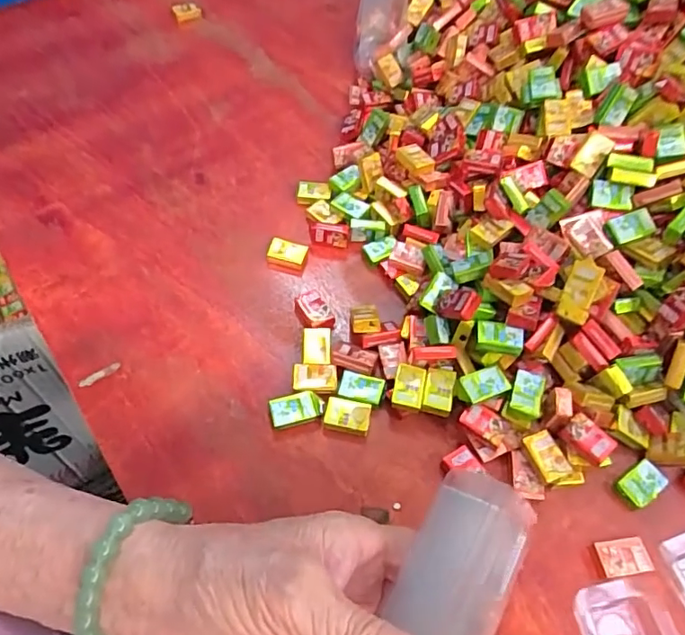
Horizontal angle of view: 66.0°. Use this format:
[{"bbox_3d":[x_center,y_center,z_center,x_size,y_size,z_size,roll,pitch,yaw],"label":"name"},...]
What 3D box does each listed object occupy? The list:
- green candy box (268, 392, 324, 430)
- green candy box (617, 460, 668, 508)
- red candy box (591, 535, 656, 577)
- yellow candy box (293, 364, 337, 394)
[{"bbox_3d":[-0.026,0.052,0.301,0.029,0.006,0.017,-13,59,-10],"label":"green candy box"},{"bbox_3d":[0.163,0.091,0.287,0.025,0.006,0.017,-29,63,-19],"label":"green candy box"},{"bbox_3d":[0.141,0.121,0.266,0.026,0.005,0.017,-6,58,-5],"label":"red candy box"},{"bbox_3d":[-0.016,0.035,0.310,0.026,0.004,0.018,6,57,2],"label":"yellow candy box"}]

